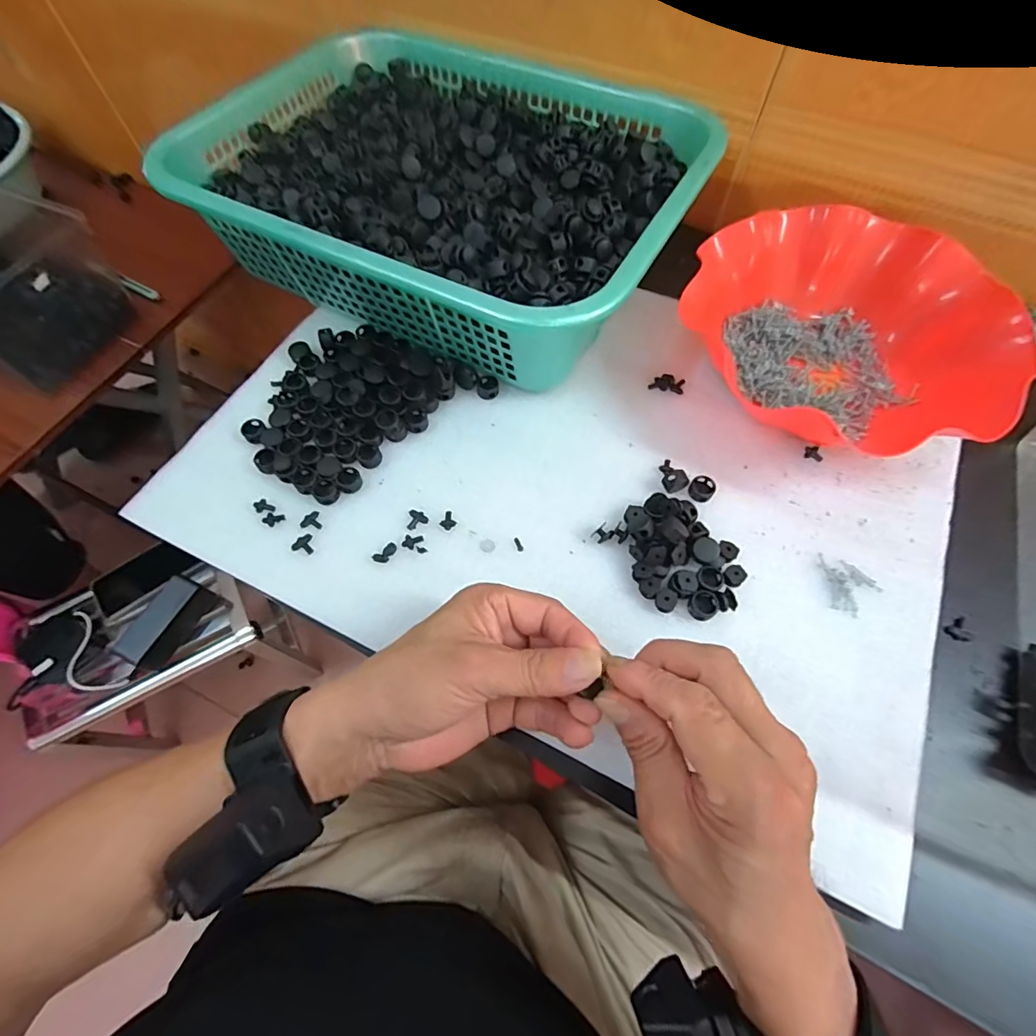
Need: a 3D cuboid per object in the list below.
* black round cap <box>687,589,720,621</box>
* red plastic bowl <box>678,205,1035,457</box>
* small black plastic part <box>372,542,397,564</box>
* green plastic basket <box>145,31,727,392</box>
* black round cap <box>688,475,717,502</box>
[{"bbox_3d":[0.116,0.055,0.321,0.017,0.008,0.017,0,65,0],"label":"black round cap"},{"bbox_3d":[0.240,-0.147,0.397,0.221,0.060,0.221,0,65,0],"label":"red plastic bowl"},{"bbox_3d":[-0.088,0.024,0.342,0.017,0.004,0.009,-36,70,-16],"label":"small black plastic part"},{"bbox_3d":[-0.060,-0.275,0.428,0.384,0.098,0.289,25,67,11],"label":"green plastic basket"},{"bbox_3d":[0.129,-0.020,0.360,0.016,0.007,0.017,0,65,0],"label":"black round cap"}]

